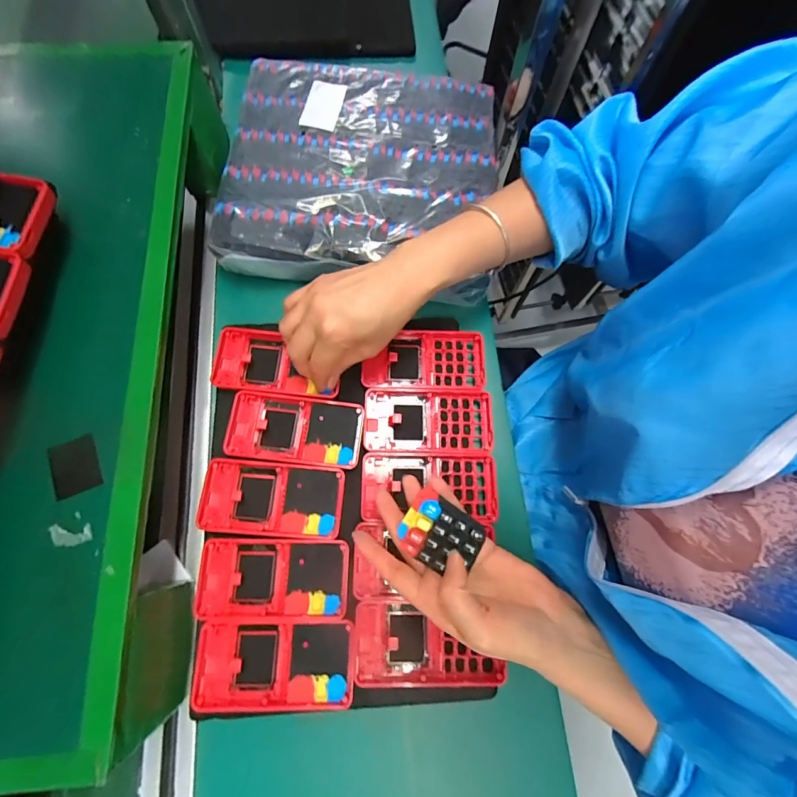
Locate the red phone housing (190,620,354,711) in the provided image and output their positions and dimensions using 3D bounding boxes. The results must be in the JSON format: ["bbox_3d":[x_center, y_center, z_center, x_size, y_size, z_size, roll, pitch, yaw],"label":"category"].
[{"bbox_3d":[-0.100,0.212,0.318,0.123,0.010,0.061,1,72,-2],"label":"red phone housing"}]

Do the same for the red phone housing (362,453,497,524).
[{"bbox_3d":[0.028,0.081,0.362,0.121,0.010,0.059,1,72,-1],"label":"red phone housing"}]

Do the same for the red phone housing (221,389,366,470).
[{"bbox_3d":[-0.098,0.029,0.375,0.124,0.011,0.062,6,72,0],"label":"red phone housing"}]

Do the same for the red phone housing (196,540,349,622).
[{"bbox_3d":[-0.105,0.151,0.336,0.123,0.012,0.061,2,72,-1],"label":"red phone housing"}]

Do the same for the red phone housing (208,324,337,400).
[{"bbox_3d":[-0.120,-0.034,0.396,0.122,0.019,0.063,5,72,0],"label":"red phone housing"}]

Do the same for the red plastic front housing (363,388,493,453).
[{"bbox_3d":[0.028,0.022,0.384,0.122,0.015,0.060,2,72,-1],"label":"red plastic front housing"}]

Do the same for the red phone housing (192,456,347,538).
[{"bbox_3d":[-0.114,0.089,0.355,0.125,0.011,0.061,5,72,0],"label":"red phone housing"}]

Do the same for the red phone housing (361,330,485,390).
[{"bbox_3d":[0.026,-0.039,0.397,0.119,0.014,0.060,2,72,-1],"label":"red phone housing"}]

